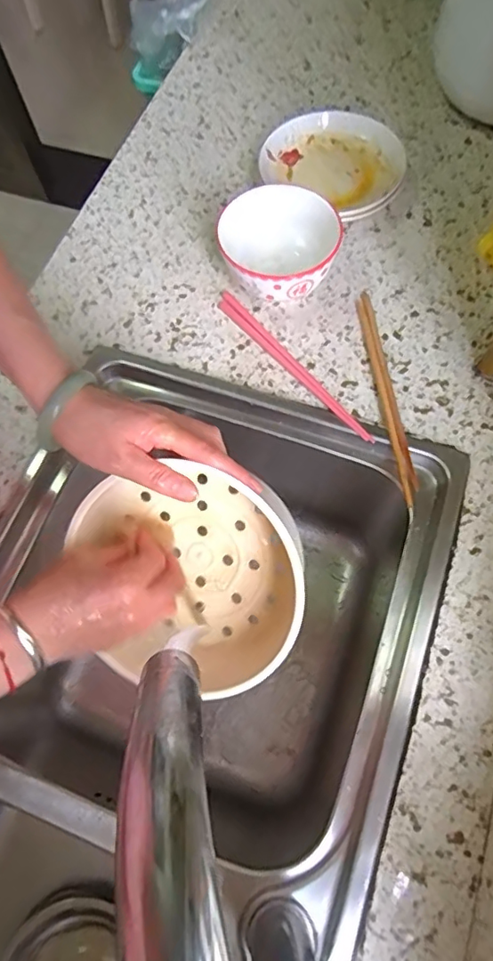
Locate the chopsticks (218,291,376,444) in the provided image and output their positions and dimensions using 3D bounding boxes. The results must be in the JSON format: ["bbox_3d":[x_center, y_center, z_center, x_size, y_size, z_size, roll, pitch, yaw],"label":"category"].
[{"bbox_3d":[0.047,-0.121,0.552,0.019,0.009,0.233,-38,71,-12],"label":"chopsticks"}]

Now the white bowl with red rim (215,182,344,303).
[{"bbox_3d":[0.041,-0.237,0.568,0.115,0.071,0.113,-1,68,2],"label":"white bowl with red rim"}]

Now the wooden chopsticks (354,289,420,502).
[{"bbox_3d":[0.138,-0.090,0.530,0.018,0.011,0.236,-7,68,0],"label":"wooden chopsticks"}]

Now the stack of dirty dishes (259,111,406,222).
[{"bbox_3d":[0.103,-0.374,0.639,0.170,0.034,0.151,25,71,12],"label":"stack of dirty dishes"}]

